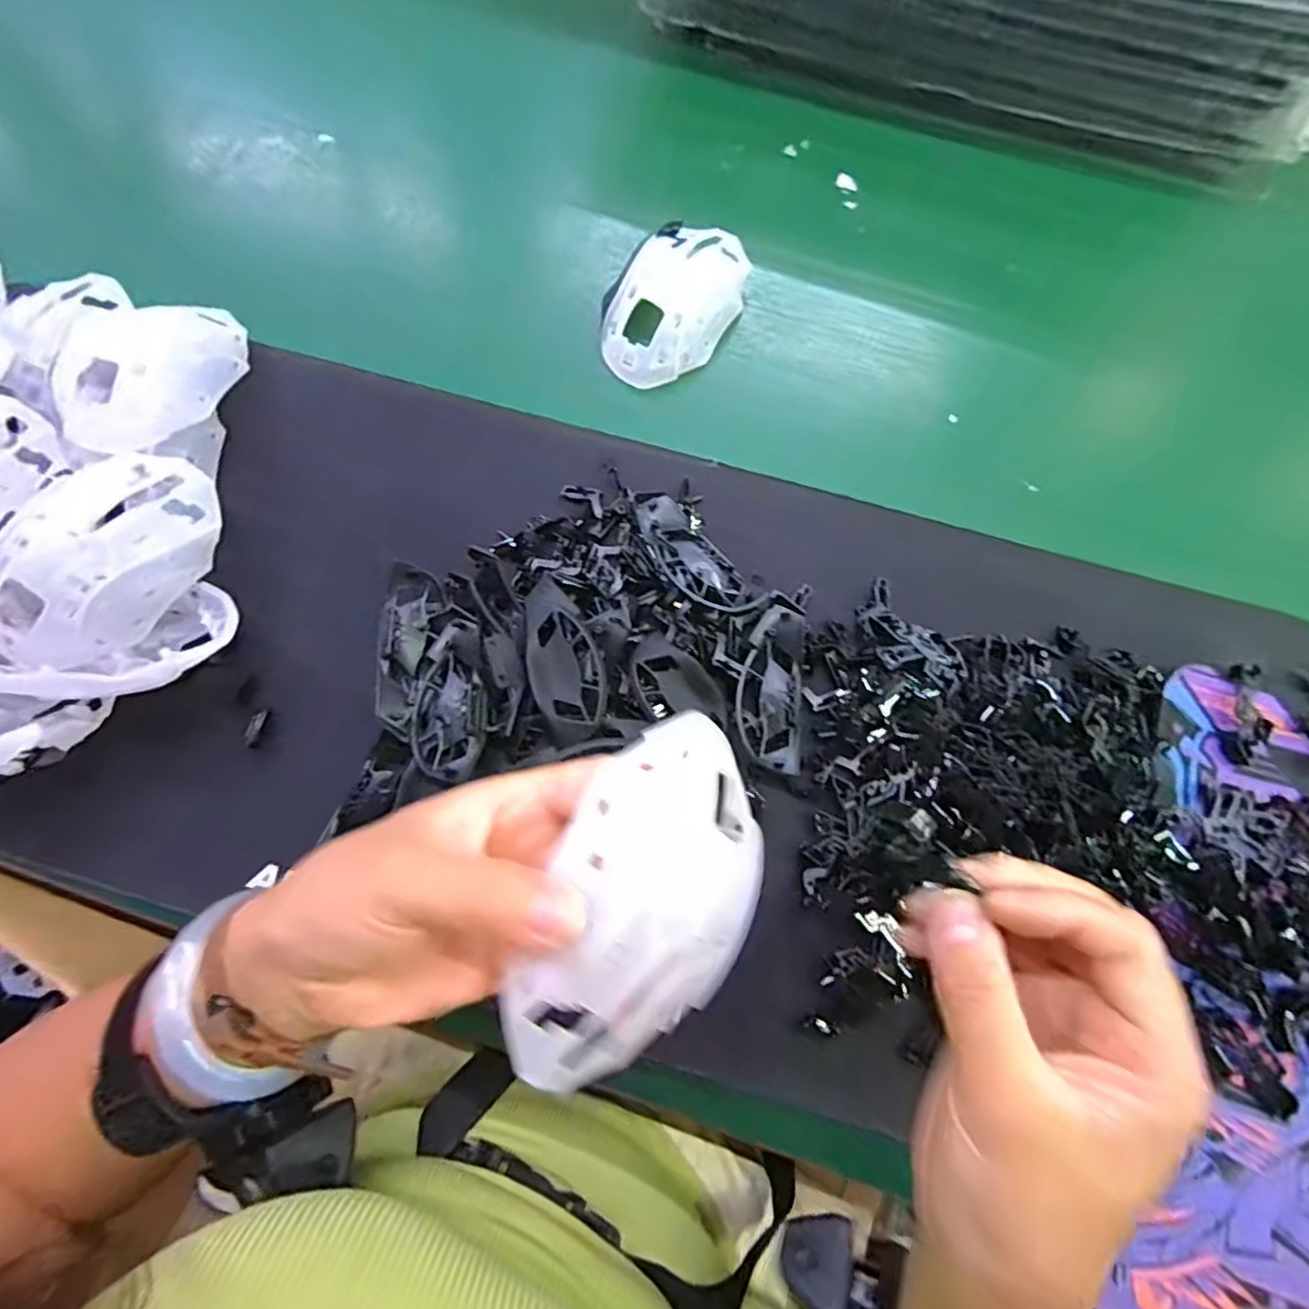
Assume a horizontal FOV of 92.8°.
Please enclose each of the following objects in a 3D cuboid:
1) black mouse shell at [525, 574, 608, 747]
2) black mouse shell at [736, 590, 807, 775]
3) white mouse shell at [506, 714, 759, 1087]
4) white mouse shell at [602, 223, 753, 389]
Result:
[{"bbox_3d":[-0.044,0.002,0.309,0.035,0.012,0.084,-13,78,-6],"label":"black mouse shell"},{"bbox_3d":[0.059,0.014,0.308,0.032,0.020,0.083,10,76,-1],"label":"black mouse shell"},{"bbox_3d":[0.000,0.074,0.188,0.060,0.033,0.111,24,74,5],"label":"white mouse shell"},{"bbox_3d":[0.015,-0.215,0.376,0.063,0.032,0.108,30,77,4],"label":"white mouse shell"}]

